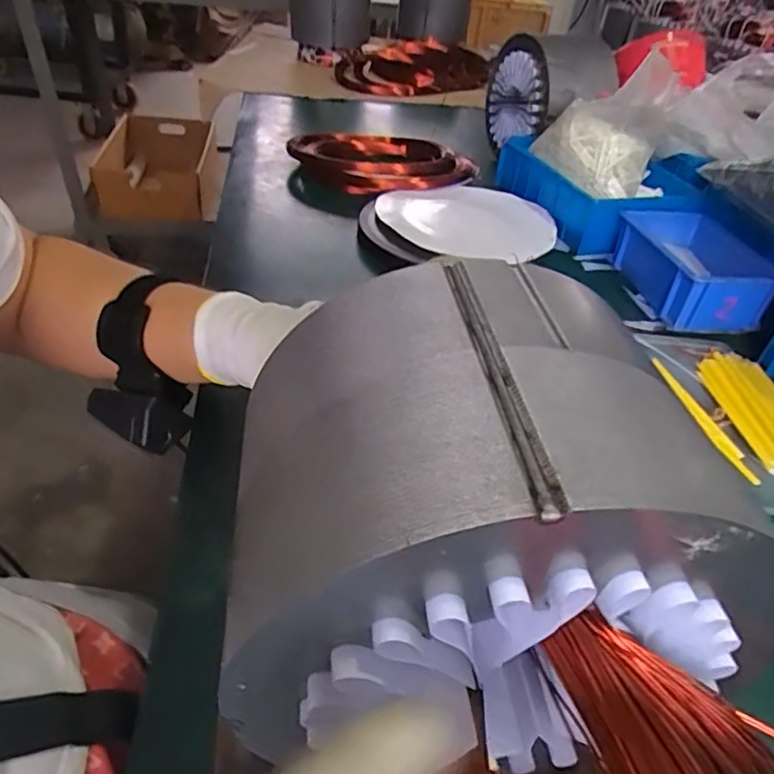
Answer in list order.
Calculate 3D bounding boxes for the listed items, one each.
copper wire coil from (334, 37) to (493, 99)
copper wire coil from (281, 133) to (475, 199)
[{"bbox_3d":[0.056,-0.615,1.145,0.285,0.066,0.221,11,41,5],"label":"copper wire coil"},{"bbox_3d":[-0.010,-0.281,0.749,0.221,0.046,0.171,-2,42,-10],"label":"copper wire coil"}]

